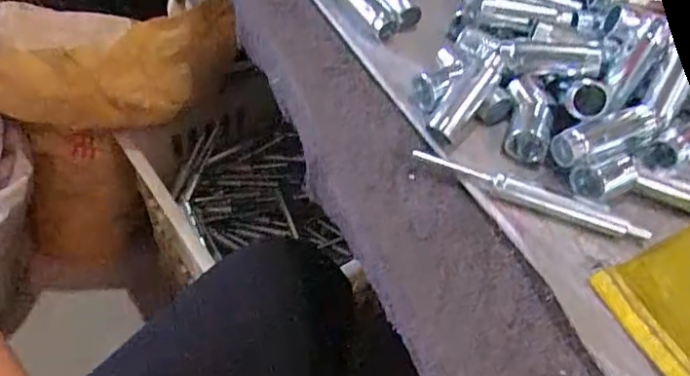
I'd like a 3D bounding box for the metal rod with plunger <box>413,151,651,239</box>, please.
[{"bbox_3d":[0.120,0.003,0.380,0.150,0.015,0.015,21,52,11],"label":"metal rod with plunger"}]

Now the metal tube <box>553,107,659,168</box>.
[{"bbox_3d":[0.173,-0.034,0.388,0.074,0.023,0.022,-18,55,-20],"label":"metal tube"}]

